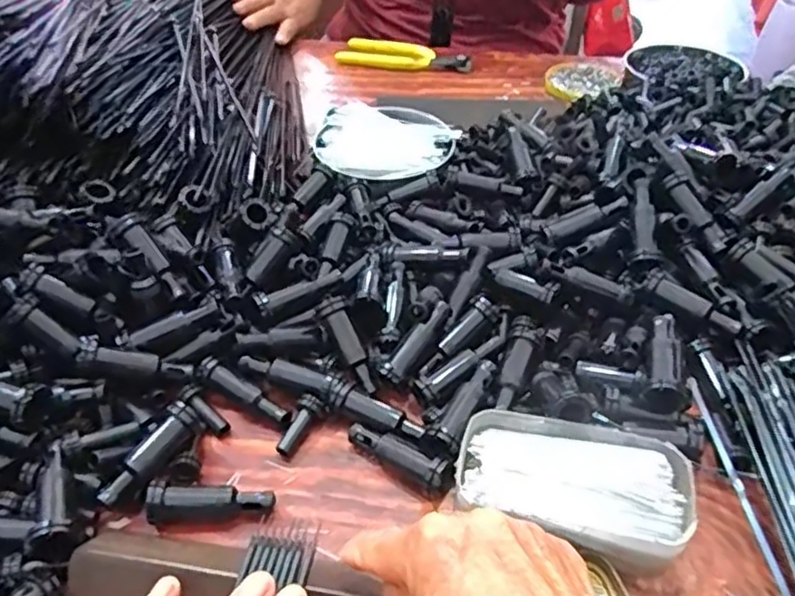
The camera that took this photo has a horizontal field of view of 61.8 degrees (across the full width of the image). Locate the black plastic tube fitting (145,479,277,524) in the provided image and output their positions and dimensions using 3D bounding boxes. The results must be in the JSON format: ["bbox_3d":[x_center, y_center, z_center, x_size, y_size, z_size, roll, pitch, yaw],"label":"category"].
[{"bbox_3d":[-0.102,0.110,0.365,0.067,0.022,0.016,-6,44,-6],"label":"black plastic tube fitting"}]

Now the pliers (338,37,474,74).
[{"bbox_3d":[0.007,-0.297,0.821,0.162,0.019,0.056,14,45,15],"label":"pliers"}]

